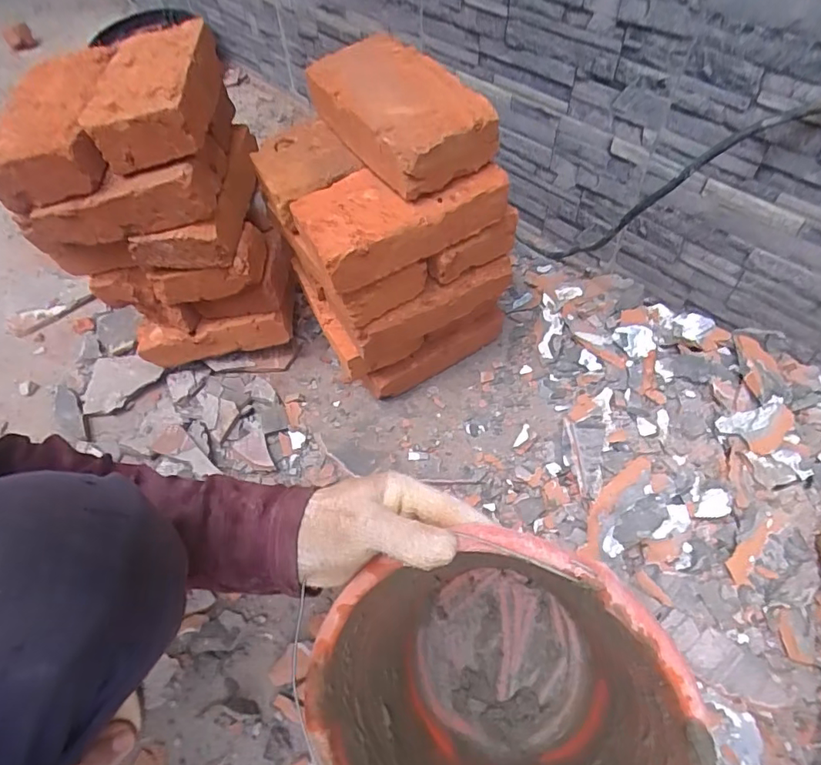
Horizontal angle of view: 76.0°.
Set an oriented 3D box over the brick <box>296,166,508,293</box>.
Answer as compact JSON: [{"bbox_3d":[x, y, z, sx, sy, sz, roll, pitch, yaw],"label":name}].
[{"bbox_3d":[-0.010,-0.167,0.523,0.195,0.062,0.102,-20,56,-13],"label":"brick"}]

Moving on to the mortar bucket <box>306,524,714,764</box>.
[{"bbox_3d":[0.068,0.235,0.398,0.233,0.167,0.233,-2,76,9],"label":"mortar bucket"}]

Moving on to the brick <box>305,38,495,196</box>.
[{"bbox_3d":[-0.015,-0.272,0.521,0.105,0.064,0.206,-30,58,-19],"label":"brick"}]

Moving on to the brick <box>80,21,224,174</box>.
[{"bbox_3d":[-0.257,-0.293,0.531,0.106,0.055,0.194,-7,54,-4],"label":"brick"}]

